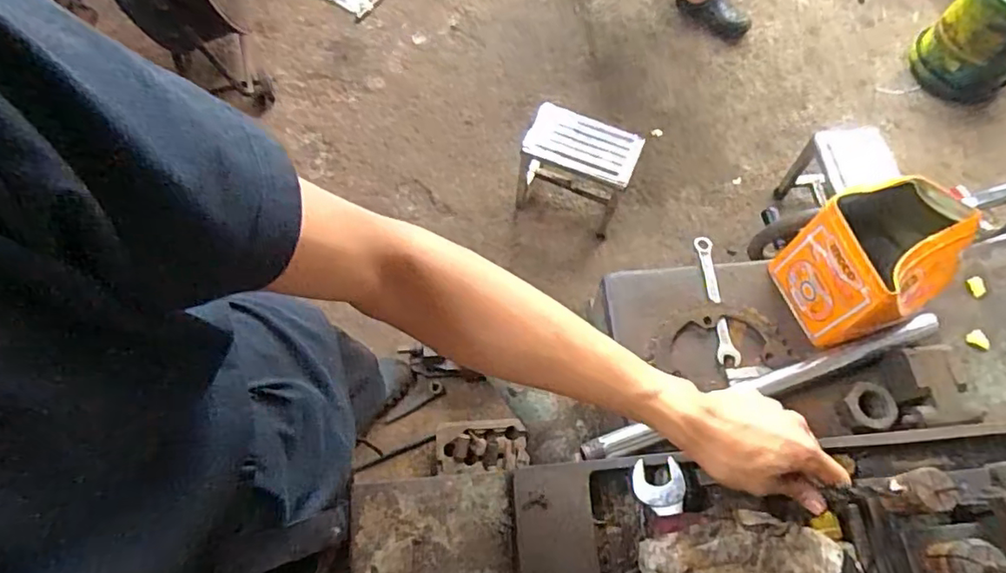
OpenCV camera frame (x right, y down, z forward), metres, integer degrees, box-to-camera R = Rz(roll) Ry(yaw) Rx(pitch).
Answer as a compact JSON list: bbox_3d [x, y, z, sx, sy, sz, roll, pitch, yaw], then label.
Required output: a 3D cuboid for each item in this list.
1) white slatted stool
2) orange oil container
[{"bbox_3d":[0.210,-0.333,1.638,0.300,0.272,0.174,19,66,9],"label":"white slatted stool"},{"bbox_3d":[0.385,-0.029,0.608,0.147,0.122,0.126,-22,67,-10],"label":"orange oil container"}]

